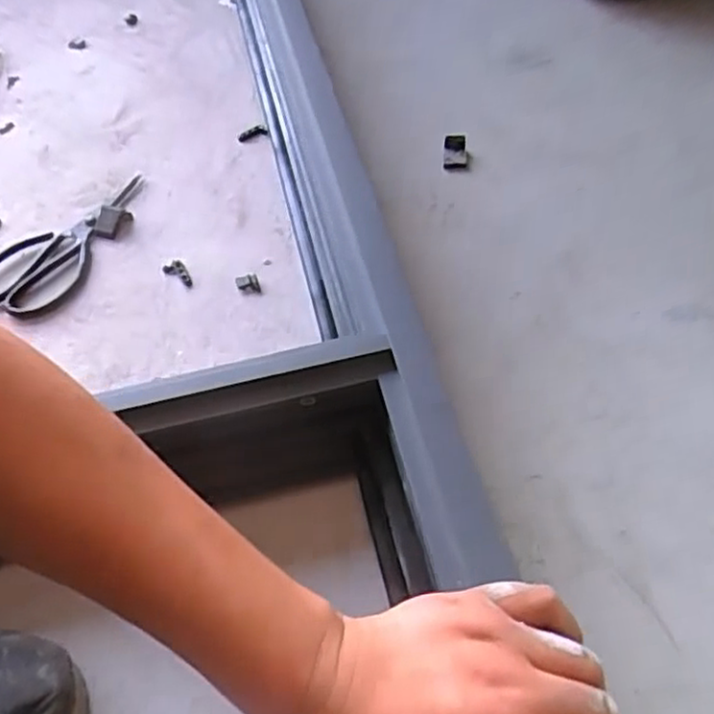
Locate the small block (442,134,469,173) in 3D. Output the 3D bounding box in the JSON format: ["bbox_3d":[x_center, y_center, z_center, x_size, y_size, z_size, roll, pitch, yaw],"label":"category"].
[{"bbox_3d":[0.090,-0.186,0.637,0.023,0.015,0.033,4,53,8],"label":"small block"}]

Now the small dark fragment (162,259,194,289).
[{"bbox_3d":[-0.145,-0.067,0.575,0.017,0.004,0.033,-32,56,-18],"label":"small dark fragment"}]

